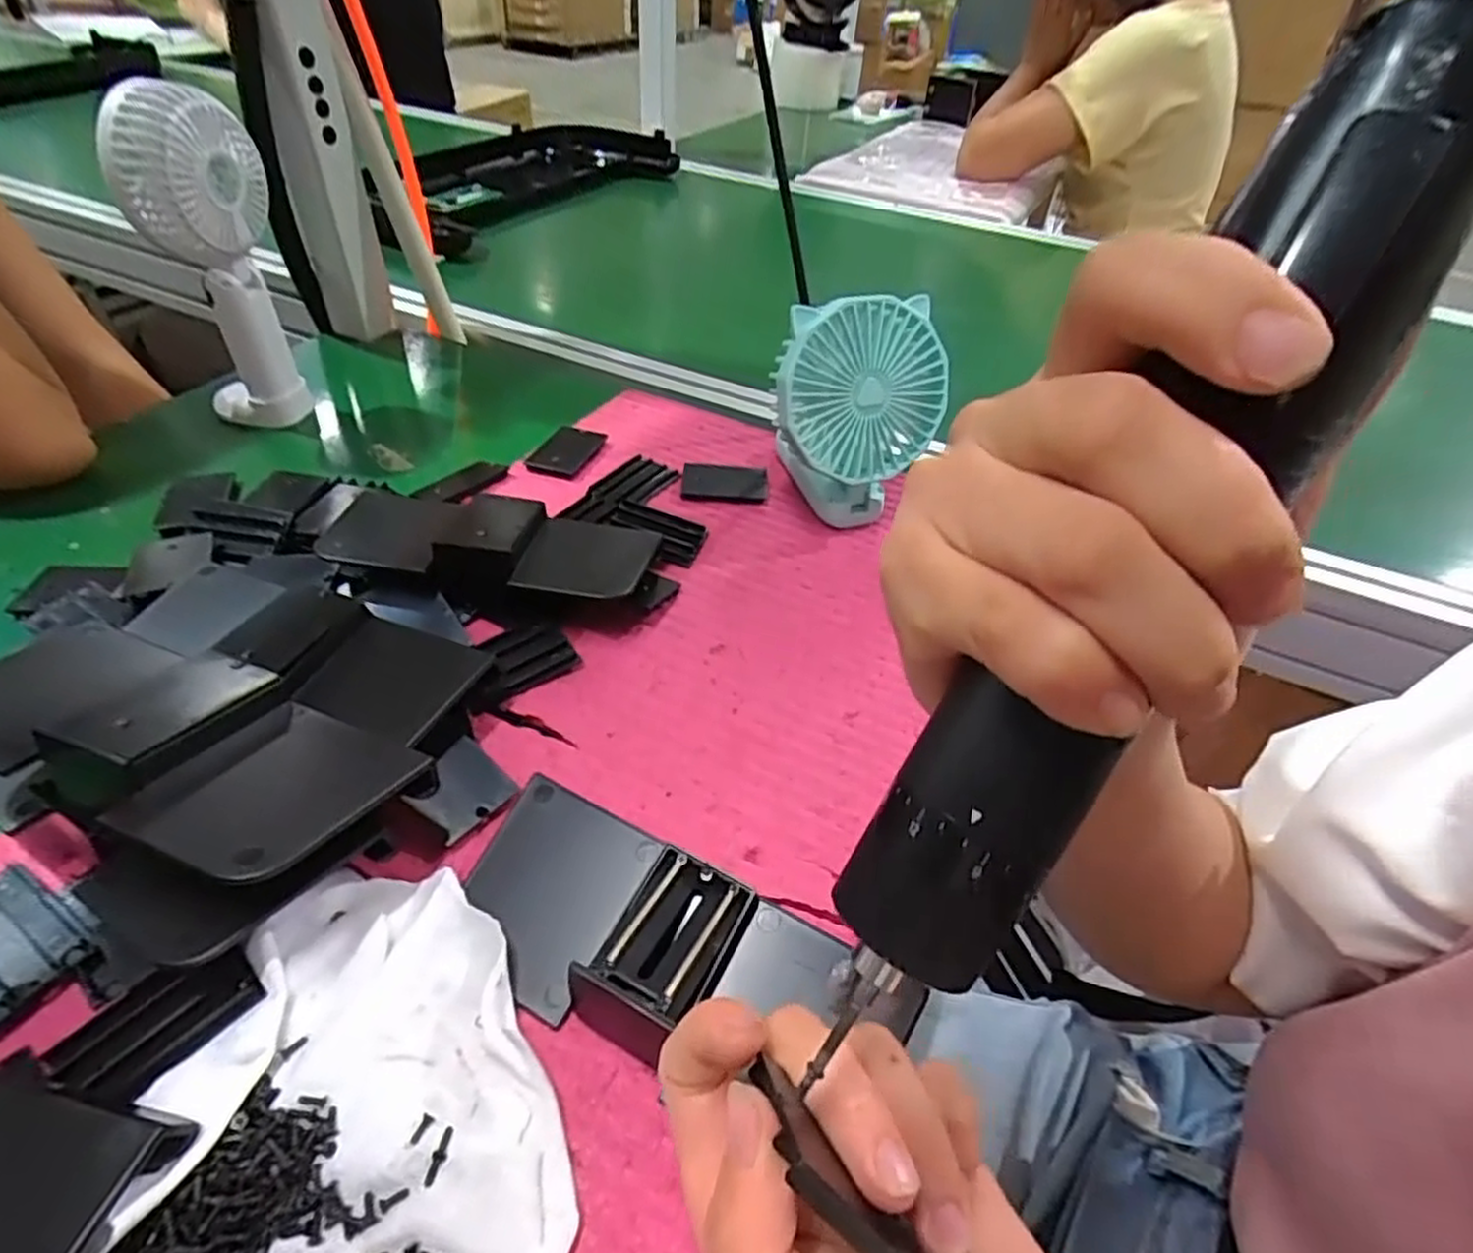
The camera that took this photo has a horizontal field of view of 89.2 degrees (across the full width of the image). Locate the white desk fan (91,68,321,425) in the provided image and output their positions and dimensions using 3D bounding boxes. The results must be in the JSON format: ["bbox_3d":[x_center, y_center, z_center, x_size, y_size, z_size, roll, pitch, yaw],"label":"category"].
[{"bbox_3d":[-0.323,-0.223,0.474,0.074,0.196,0.066,-18,49,-23],"label":"white desk fan"}]

